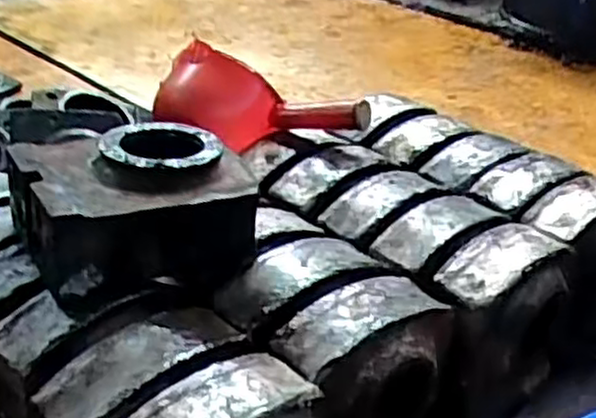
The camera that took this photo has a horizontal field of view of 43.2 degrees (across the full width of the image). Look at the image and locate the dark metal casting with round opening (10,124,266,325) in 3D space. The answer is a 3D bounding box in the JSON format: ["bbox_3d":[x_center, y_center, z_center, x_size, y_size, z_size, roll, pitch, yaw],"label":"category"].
[{"bbox_3d":[-0.139,-0.007,0.658,0.191,0.096,0.158,-19,37,-33],"label":"dark metal casting with round opening"}]

